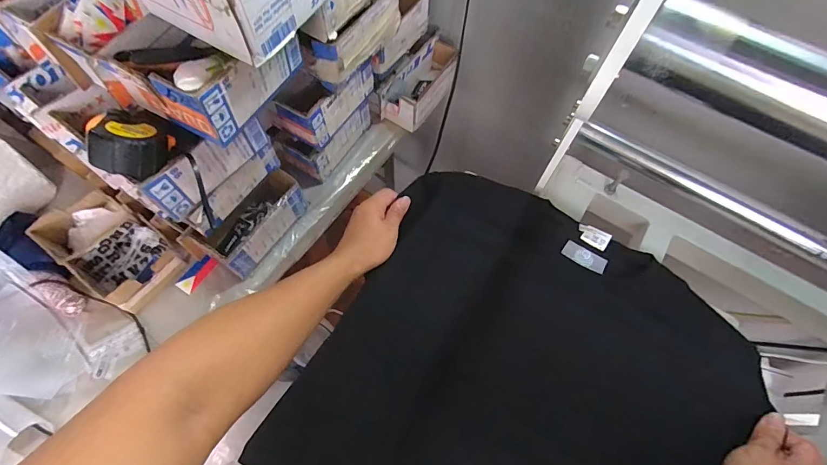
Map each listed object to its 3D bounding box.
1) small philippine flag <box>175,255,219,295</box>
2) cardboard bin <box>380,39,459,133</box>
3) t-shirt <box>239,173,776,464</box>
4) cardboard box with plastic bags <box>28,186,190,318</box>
[{"bbox_3d":[-0.334,0.063,0.612,0.029,0.008,0.062,37,70,2],"label":"small philippine flag"},{"bbox_3d":[0.022,-0.272,0.722,0.070,0.070,0.191,32,68,12],"label":"cardboard bin"},{"bbox_3d":[0.119,0.173,0.445,0.428,0.032,0.440,31,68,11],"label":"t-shirt"},{"bbox_3d":[-0.450,0.022,0.594,0.193,0.052,0.115,33,68,12],"label":"cardboard box with plastic bags"}]

